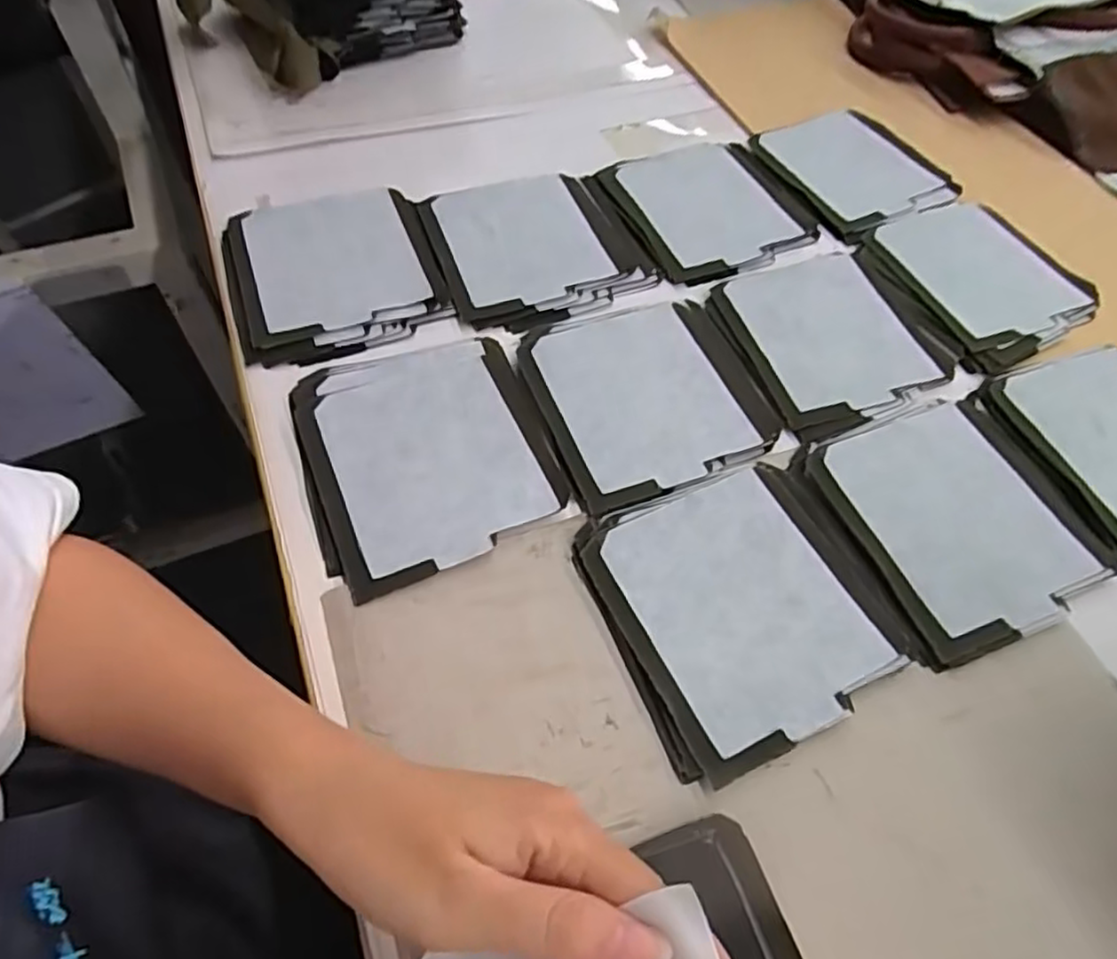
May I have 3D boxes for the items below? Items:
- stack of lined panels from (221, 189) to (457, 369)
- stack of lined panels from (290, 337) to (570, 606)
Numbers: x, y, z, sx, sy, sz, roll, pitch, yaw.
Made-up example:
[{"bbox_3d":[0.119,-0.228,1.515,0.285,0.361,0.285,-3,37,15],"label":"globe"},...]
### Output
[{"bbox_3d":[-0.154,-0.146,0.473,0.134,0.017,0.143,-16,59,-13],"label":"stack of lined panels"},{"bbox_3d":[-0.077,-0.018,0.402,0.135,0.008,0.152,-18,60,-14],"label":"stack of lined panels"}]

